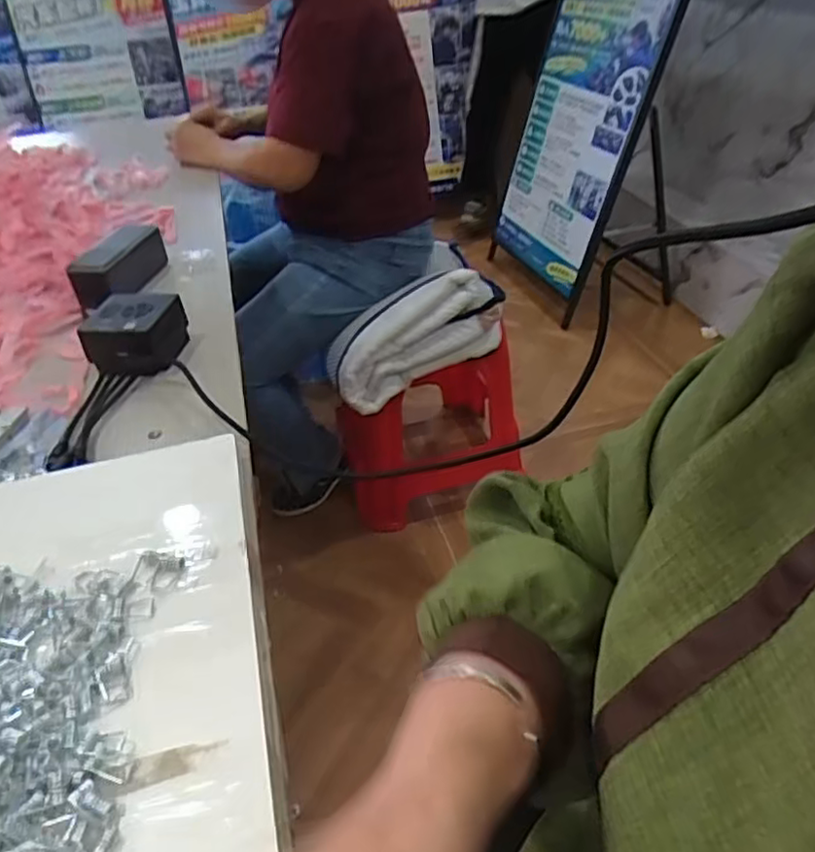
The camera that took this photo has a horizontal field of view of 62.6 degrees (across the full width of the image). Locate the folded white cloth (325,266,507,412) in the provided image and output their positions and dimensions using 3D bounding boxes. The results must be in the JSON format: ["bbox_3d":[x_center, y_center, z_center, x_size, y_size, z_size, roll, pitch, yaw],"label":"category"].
[{"bbox_3d":[0.014,-0.156,1.210,0.324,0.170,0.120,-29,40,4],"label":"folded white cloth"}]

